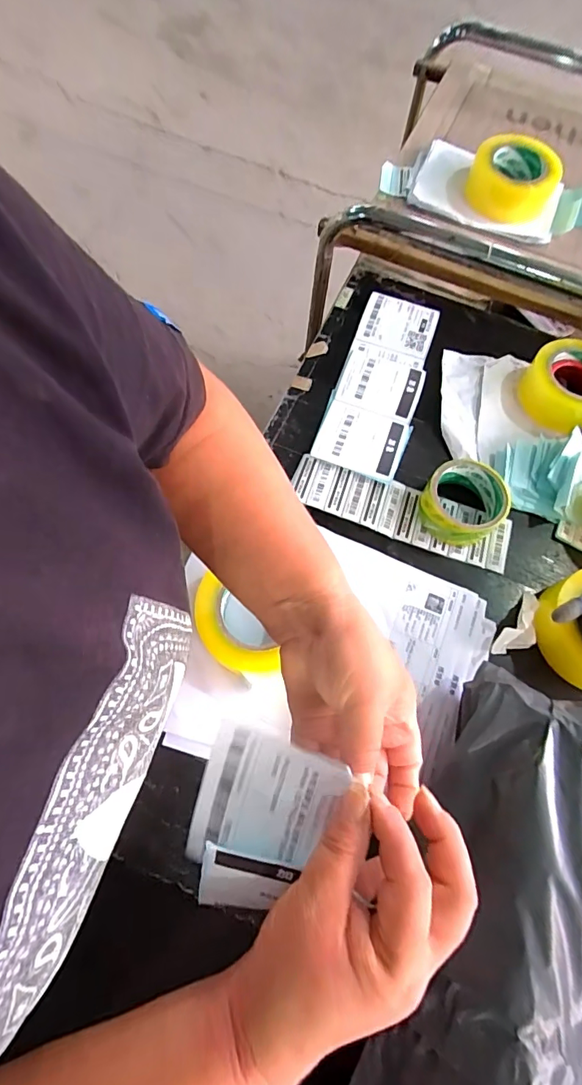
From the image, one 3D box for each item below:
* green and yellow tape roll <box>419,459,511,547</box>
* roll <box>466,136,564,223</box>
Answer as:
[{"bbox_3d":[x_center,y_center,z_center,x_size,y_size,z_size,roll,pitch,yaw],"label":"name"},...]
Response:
[{"bbox_3d":[0.196,-0.045,0.542,0.088,0.042,0.095,0,70,-1],"label":"green and yellow tape roll"},{"bbox_3d":[0.334,-0.546,0.721,0.124,0.066,0.128,0,70,-1],"label":"roll"}]

